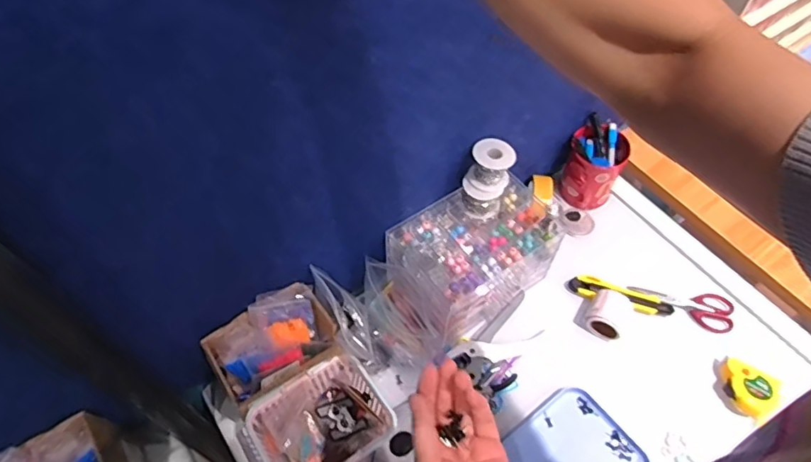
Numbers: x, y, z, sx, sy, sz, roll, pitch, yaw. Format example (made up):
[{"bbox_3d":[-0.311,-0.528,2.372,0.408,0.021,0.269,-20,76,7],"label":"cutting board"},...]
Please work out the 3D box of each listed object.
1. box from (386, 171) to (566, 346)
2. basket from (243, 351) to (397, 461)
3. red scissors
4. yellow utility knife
[{"bbox_3d":[0.102,0.037,0.825,0.219,0.145,0.158,-34,63,-21],"label":"box"},{"bbox_3d":[-0.109,0.254,0.705,0.169,0.087,0.128,-30,62,-19],"label":"basket"},{"bbox_3d":[0.423,0.111,0.848,0.150,0.006,0.064,14,57,9],"label":"red scissors"},{"bbox_3d":[0.333,0.098,0.850,0.154,0.022,0.038,18,58,11],"label":"yellow utility knife"}]

